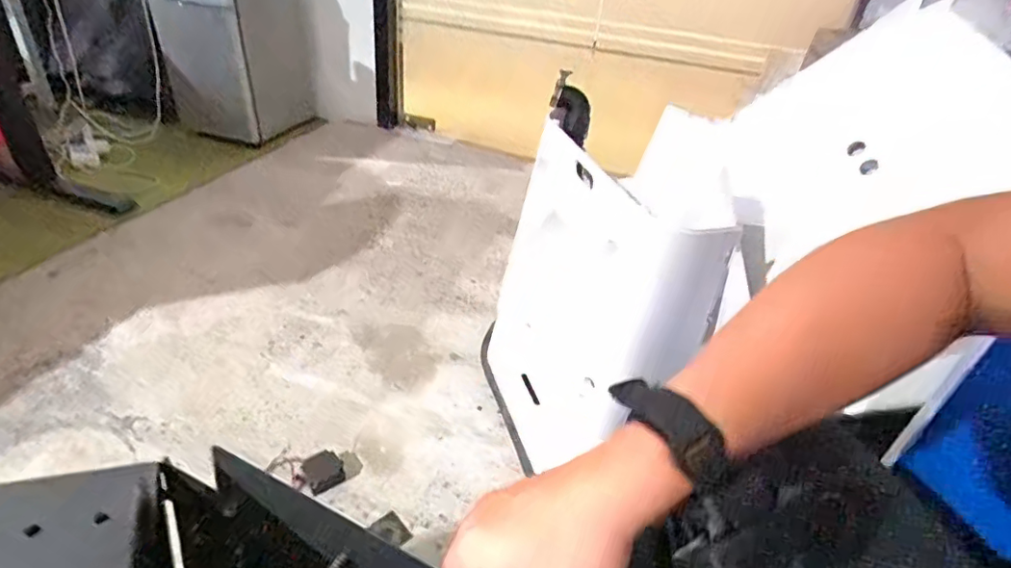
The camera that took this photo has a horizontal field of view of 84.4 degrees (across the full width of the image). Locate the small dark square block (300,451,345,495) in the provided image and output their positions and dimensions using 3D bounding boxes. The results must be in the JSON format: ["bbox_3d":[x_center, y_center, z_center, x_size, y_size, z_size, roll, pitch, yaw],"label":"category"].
[{"bbox_3d":[-0.306,0.318,0.944,0.062,0.022,0.067,-16,40,-32],"label":"small dark square block"}]

